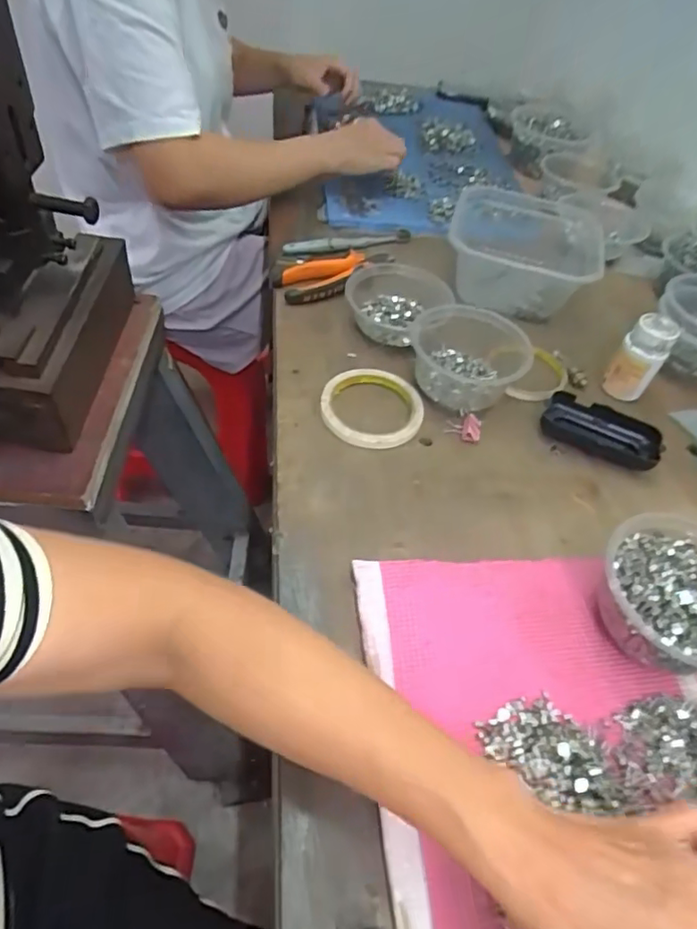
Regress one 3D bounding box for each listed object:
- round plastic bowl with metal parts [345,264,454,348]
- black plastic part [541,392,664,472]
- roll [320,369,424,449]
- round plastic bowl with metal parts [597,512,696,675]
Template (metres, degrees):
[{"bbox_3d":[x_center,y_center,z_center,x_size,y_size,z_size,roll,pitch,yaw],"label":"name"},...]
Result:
[{"bbox_3d":[0.056,-0.172,0.632,0.114,0.036,0.111,2,51,-2],"label":"round plastic bowl with metal parts"},{"bbox_3d":[0.243,-0.032,0.563,0.107,0.019,0.058,18,52,11],"label":"black plastic part"},{"bbox_3d":[0.023,-0.059,0.559,0.095,0.014,0.100,2,51,-2],"label":"roll"},{"bbox_3d":[0.237,0.095,0.417,0.110,0.058,0.114,2,51,-2],"label":"round plastic bowl with metal parts"}]

